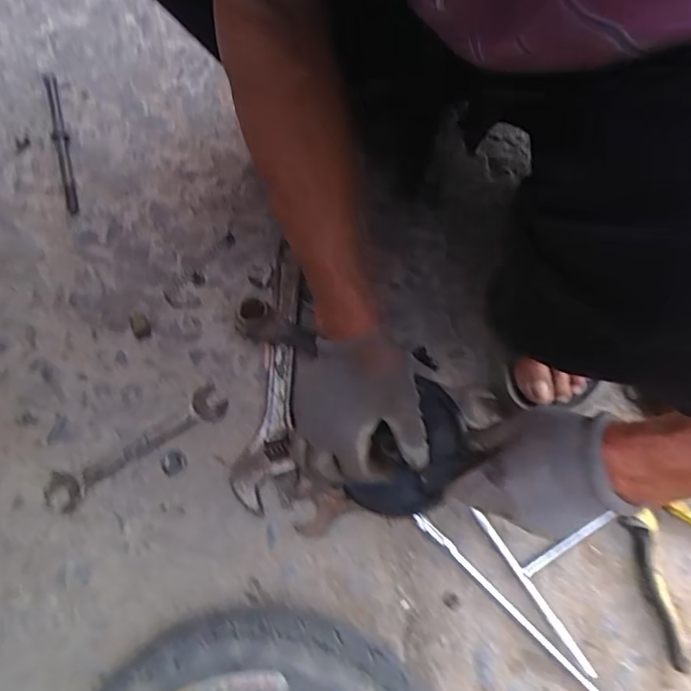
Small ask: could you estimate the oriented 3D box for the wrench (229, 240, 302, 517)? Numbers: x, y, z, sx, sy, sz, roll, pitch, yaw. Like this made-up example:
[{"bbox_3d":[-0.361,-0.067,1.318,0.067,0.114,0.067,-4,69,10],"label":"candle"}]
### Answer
[{"bbox_3d":[-0.065,0.028,0.552,0.058,0.019,0.273,7,71,4],"label":"wrench"}]

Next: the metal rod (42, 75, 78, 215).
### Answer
[{"bbox_3d":[-0.358,-0.255,0.674,0.017,0.008,0.220,-16,72,-4],"label":"metal rod"}]

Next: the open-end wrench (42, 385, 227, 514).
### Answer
[{"bbox_3d":[-0.210,0.102,0.532,0.193,0.008,0.041,-30,73,-8],"label":"open-end wrench"}]

